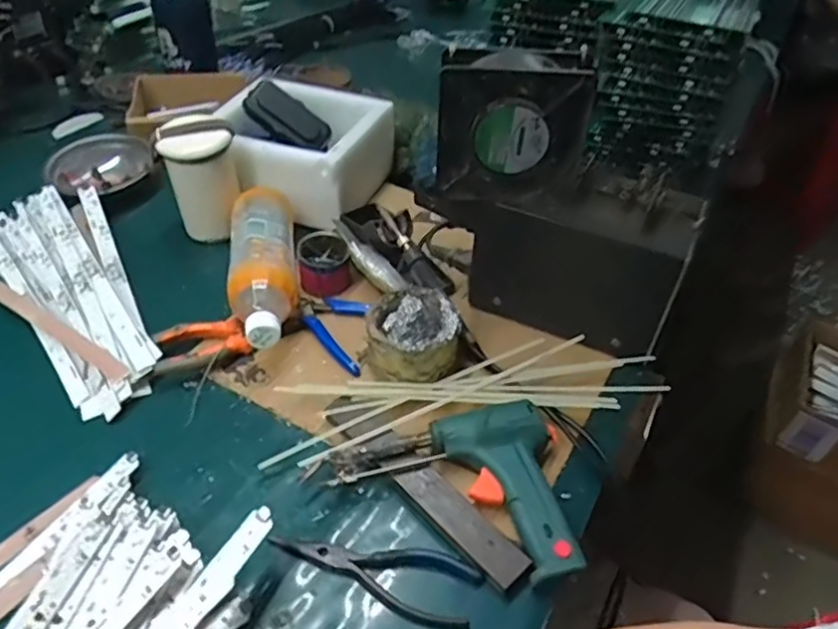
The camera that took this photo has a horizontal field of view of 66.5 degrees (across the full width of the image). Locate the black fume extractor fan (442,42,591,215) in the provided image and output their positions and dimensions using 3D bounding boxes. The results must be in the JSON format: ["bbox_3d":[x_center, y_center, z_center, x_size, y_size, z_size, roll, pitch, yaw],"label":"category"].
[{"bbox_3d":[0.076,-0.151,0.536,0.117,0.120,0.048,9,43,5],"label":"black fume extractor fan"}]

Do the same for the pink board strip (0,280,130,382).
[{"bbox_3d":[-0.378,0.001,0.632,0.277,0.005,0.019,25,67,26],"label":"pink board strip"}]

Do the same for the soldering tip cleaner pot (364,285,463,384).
[{"bbox_3d":[-0.005,0.017,0.584,0.084,0.071,0.087,2,42,-2],"label":"soldering tip cleaner pot"}]

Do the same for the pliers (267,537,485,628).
[{"bbox_3d":[-0.032,0.183,0.466,0.151,0.007,0.051,16,44,13],"label":"pliers"}]

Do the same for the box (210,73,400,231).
[{"bbox_3d":[-0.151,-0.199,0.776,0.196,0.100,0.163,15,44,12],"label":"box"}]

